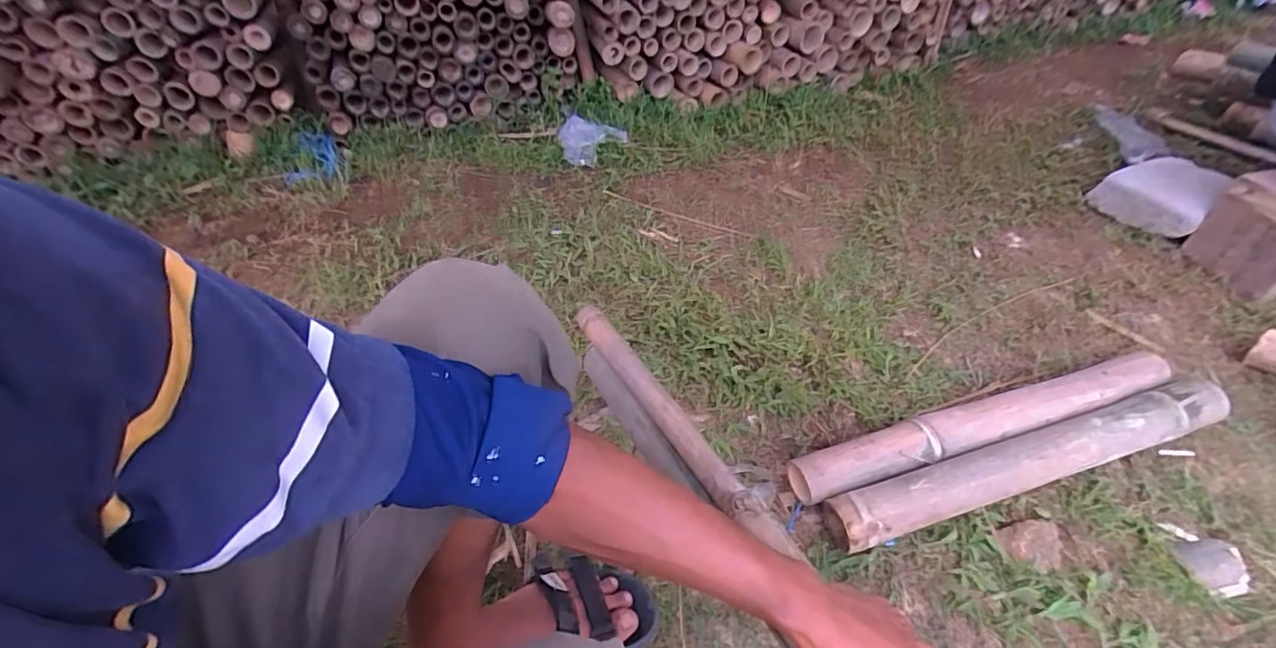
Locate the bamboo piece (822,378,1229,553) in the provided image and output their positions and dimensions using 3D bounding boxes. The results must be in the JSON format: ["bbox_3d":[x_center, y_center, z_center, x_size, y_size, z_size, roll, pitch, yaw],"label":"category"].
[{"bbox_3d":[0.546,0.186,0.759,0.599,0.067,0.068,-13,43,-11],"label":"bamboo piece"}]

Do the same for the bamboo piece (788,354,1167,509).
[{"bbox_3d":[0.504,0.147,0.806,0.613,0.064,0.074,-13,43,-10],"label":"bamboo piece"}]

